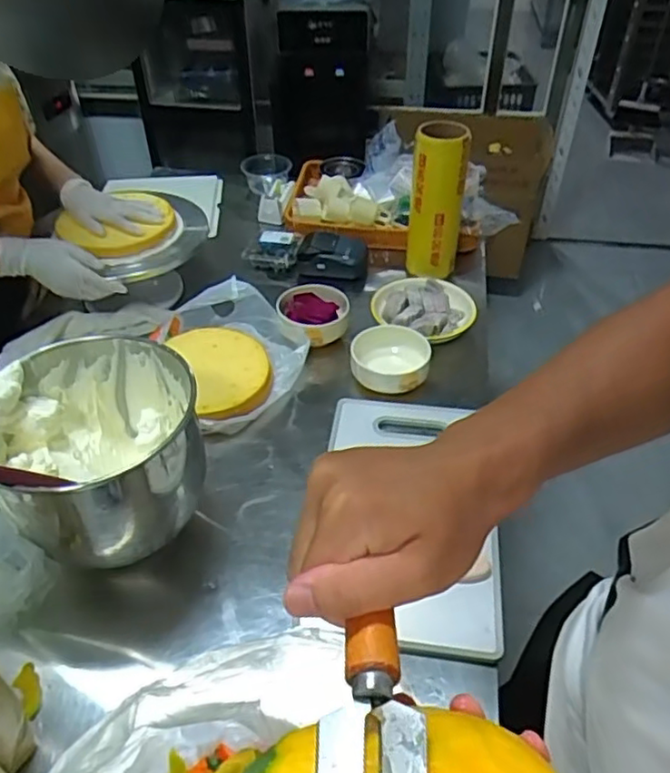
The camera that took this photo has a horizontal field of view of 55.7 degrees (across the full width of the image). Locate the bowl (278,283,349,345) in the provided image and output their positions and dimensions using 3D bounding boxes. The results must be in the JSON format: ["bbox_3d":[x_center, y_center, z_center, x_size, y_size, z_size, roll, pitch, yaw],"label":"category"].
[{"bbox_3d":[-0.037,-0.116,1.044,0.113,0.048,0.121,0,43,0],"label":"bowl"}]

